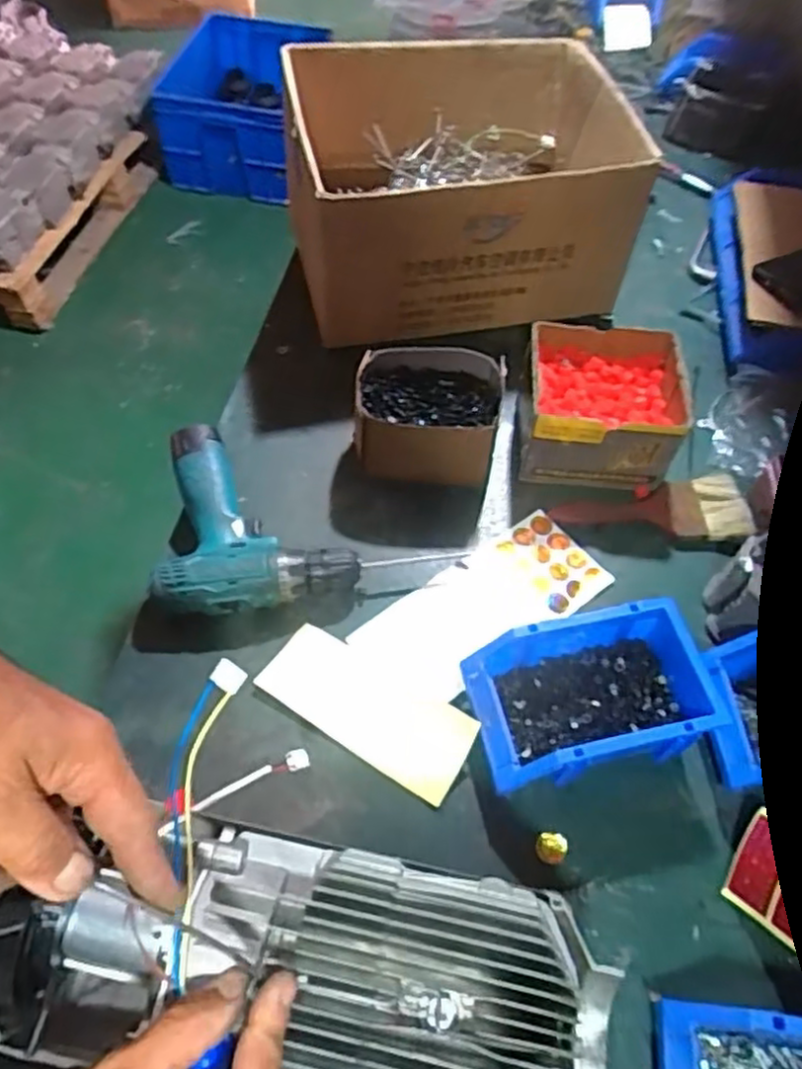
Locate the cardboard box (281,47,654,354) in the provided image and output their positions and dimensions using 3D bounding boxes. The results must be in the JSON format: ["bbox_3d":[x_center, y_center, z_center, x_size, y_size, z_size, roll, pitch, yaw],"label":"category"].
[{"bbox_3d":[0.066,-0.420,0.880,0.396,0.195,0.312,-12,58,-10],"label":"cardboard box"}]

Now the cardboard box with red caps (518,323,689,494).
[{"bbox_3d":[0.203,-0.130,0.757,0.155,0.093,0.143,6,57,2],"label":"cardboard box with red caps"}]

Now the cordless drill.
[{"bbox_3d":[-0.088,-0.018,0.703,0.275,0.050,0.192,-3,57,-4],"label":"cordless drill"}]

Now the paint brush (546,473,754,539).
[{"bbox_3d":[0.250,-0.029,0.738,0.193,0.020,0.075,0,57,-2],"label":"paint brush"}]

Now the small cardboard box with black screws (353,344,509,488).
[{"bbox_3d":[0.025,-0.120,0.750,0.150,0.086,0.116,7,57,3],"label":"small cardboard box with black screws"}]

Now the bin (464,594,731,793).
[{"bbox_3d":[0.158,0.131,0.597,0.196,0.076,0.115,-9,58,-8],"label":"bin"}]

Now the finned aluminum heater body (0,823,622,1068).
[{"bbox_3d":[-0.051,0.241,0.395,0.333,0.099,0.122,6,57,6],"label":"finned aluminum heater body"}]

